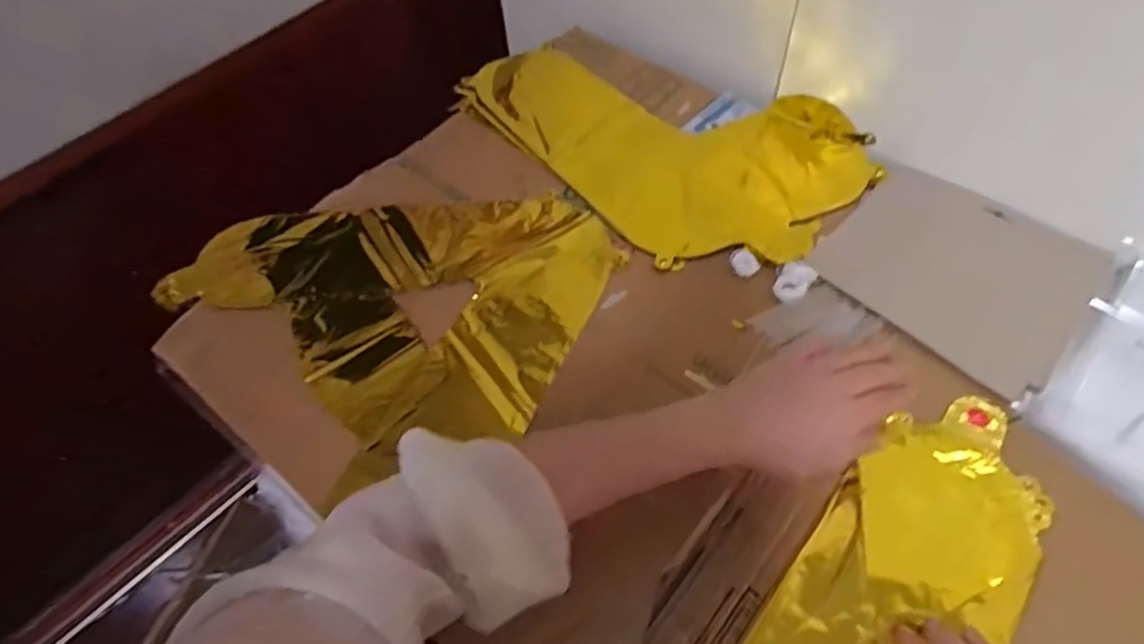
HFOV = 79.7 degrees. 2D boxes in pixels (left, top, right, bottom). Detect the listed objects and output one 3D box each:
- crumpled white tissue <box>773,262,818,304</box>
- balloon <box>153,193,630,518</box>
[{"bbox_3d":[0.187,-0.034,0.578,0.026,0.013,0.031,31,64,22],"label":"crumpled white tissue"},{"bbox_3d":[-0.145,-0.029,0.614,0.325,0.034,0.354,-38,62,-19],"label":"balloon"}]

